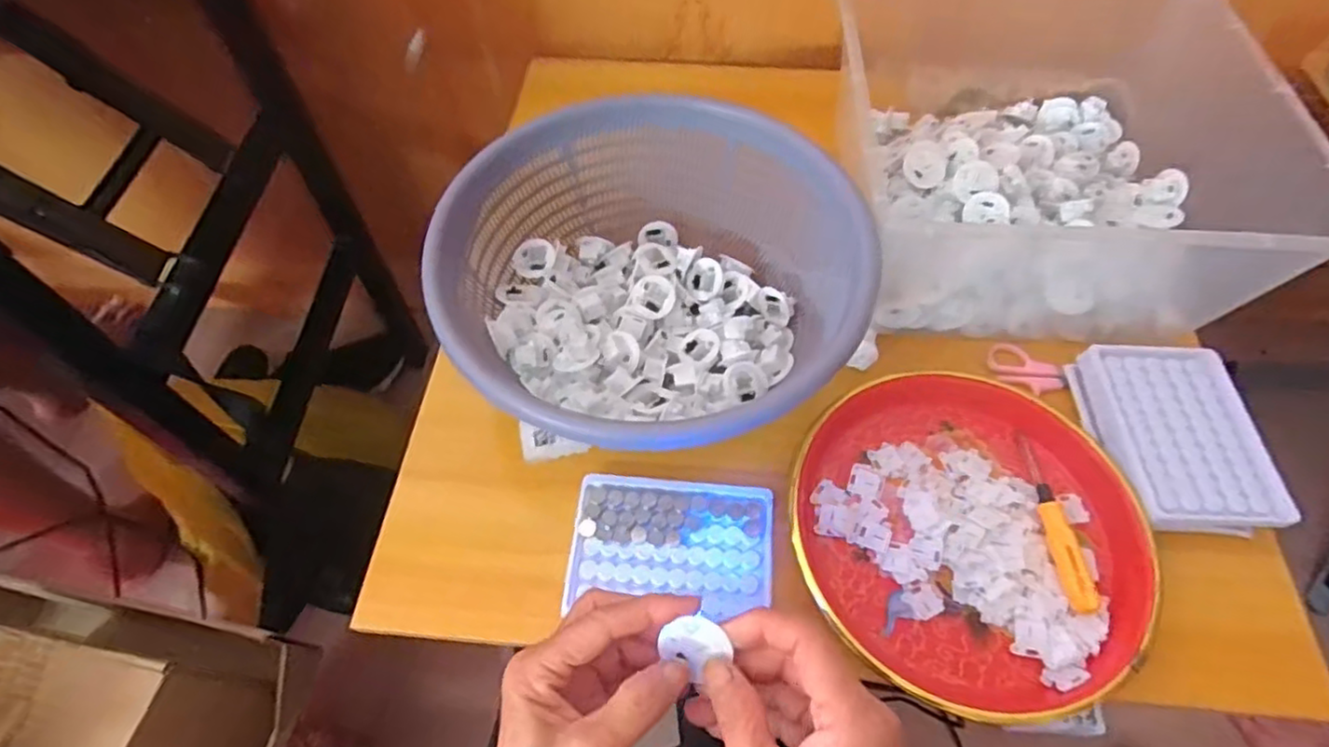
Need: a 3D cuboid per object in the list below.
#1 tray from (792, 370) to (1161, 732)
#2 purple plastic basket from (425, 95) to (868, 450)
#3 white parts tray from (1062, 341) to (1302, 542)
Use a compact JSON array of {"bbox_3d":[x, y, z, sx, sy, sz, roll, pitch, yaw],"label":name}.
[{"bbox_3d":[0.195,0.099,0.427,0.213,0.030,0.219,-1,60,1],"label":"tray"},{"bbox_3d":[-0.008,-0.062,0.468,0.264,0.113,0.273,-1,60,1],"label":"purple plastic basket"},{"bbox_3d":[0.354,0.041,0.452,0.101,0.019,0.131,-2,60,1],"label":"white parts tray"}]

